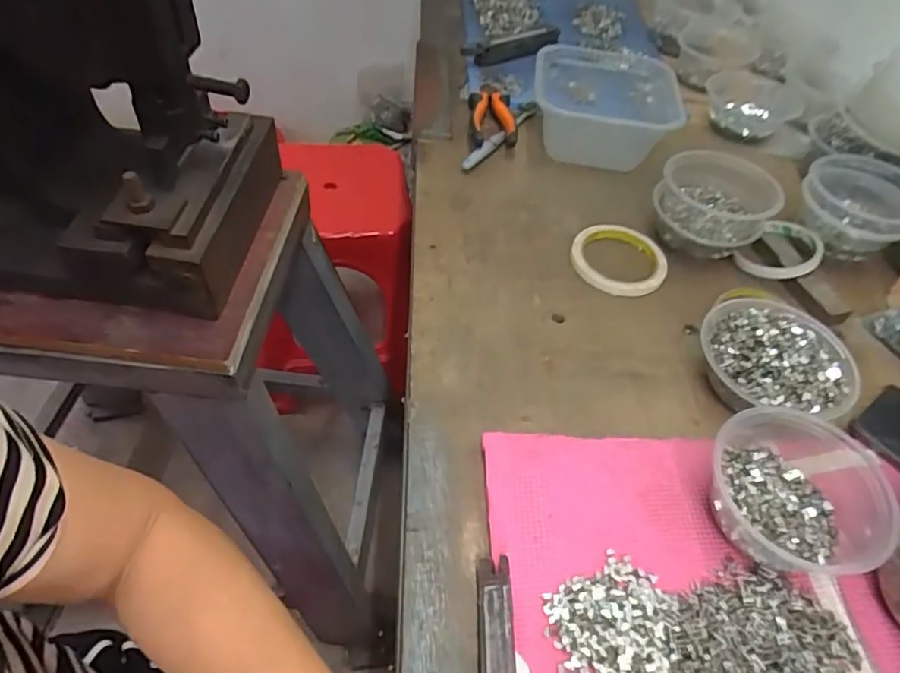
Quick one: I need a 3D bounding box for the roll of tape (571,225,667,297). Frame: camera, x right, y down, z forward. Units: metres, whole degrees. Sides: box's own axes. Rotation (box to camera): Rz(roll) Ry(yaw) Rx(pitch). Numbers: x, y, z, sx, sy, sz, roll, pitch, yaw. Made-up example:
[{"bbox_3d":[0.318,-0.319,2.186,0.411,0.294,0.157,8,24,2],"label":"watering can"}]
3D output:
[{"bbox_3d":[0.177,-0.082,0.609,0.096,0.011,0.096,3,50,-4],"label":"roll of tape"}]

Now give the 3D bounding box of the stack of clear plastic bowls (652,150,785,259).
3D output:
[{"bbox_3d":[0.272,-0.135,0.609,0.115,0.074,0.091,31,53,18],"label":"stack of clear plastic bowls"}]

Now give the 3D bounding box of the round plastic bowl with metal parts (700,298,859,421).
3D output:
[{"bbox_3d":[0.270,0.019,0.489,0.106,0.062,0.114,3,50,-4],"label":"round plastic bowl with metal parts"}]

